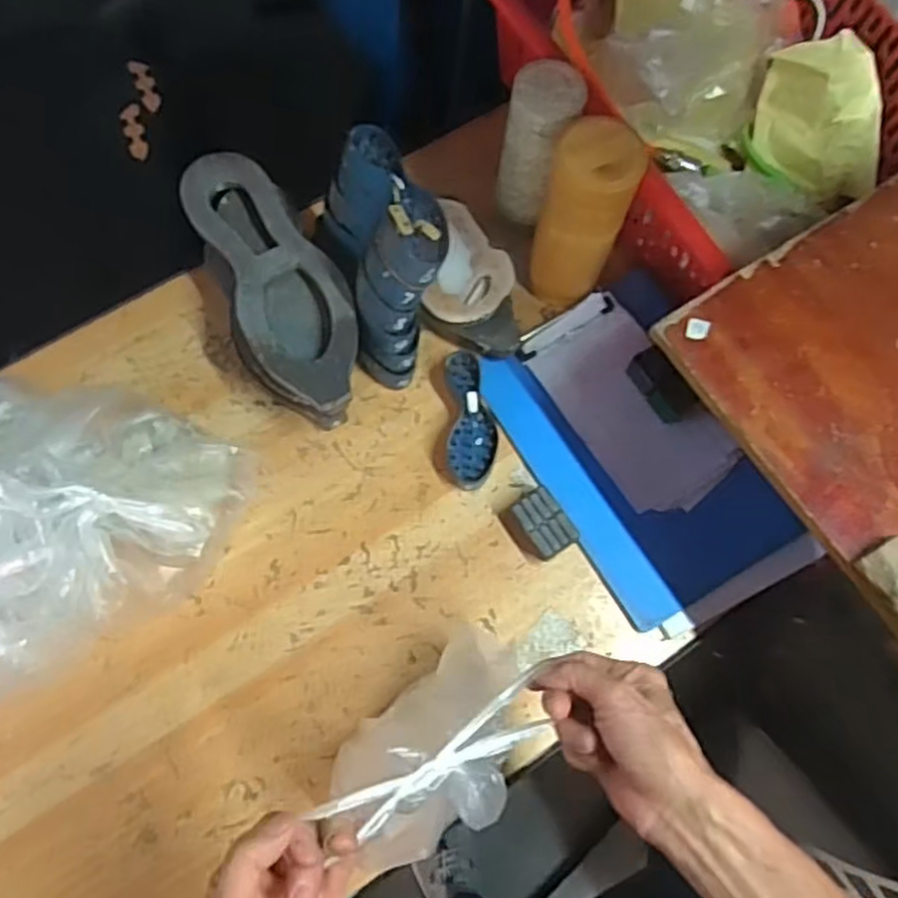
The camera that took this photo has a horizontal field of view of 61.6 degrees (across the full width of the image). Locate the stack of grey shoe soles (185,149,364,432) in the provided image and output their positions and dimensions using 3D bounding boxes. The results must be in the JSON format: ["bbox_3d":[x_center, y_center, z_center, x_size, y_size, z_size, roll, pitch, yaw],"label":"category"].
[{"bbox_3d":[-0.174,-0.152,0.752,0.112,0.101,0.280,-32,75,-12],"label":"stack of grey shoe soles"}]

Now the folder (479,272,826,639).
[{"bbox_3d":[0.193,0.002,0.750,0.204,0.029,0.333,-31,76,-1],"label":"folder"}]

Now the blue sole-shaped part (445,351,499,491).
[{"bbox_3d":[0.023,-0.029,0.755,0.049,0.028,0.135,-1,72,-2],"label":"blue sole-shaped part"}]

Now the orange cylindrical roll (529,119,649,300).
[{"bbox_3d":[0.126,-0.220,0.722,0.079,0.193,0.068,23,72,6],"label":"orange cylindrical roll"}]

